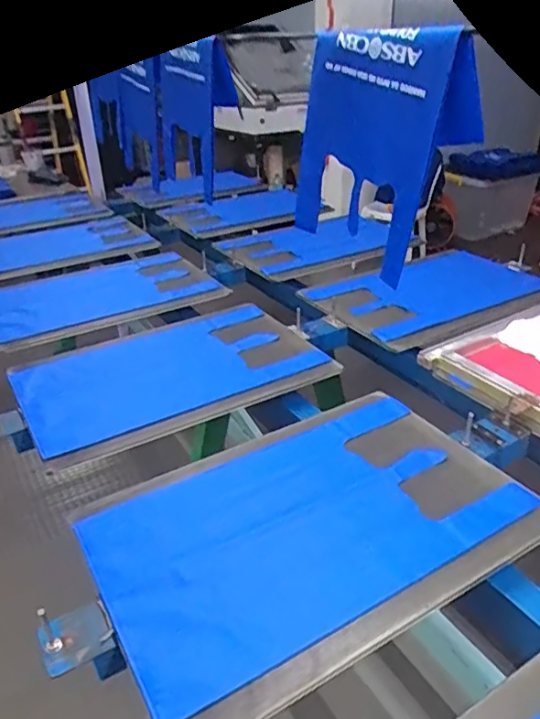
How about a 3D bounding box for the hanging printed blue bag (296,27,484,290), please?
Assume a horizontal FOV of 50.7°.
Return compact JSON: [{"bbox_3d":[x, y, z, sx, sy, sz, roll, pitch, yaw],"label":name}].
[{"bbox_3d":[0.188,-0.379,1.036,0.124,0.369,0.384,-12,31,-17],"label":"hanging printed blue bag"}]

